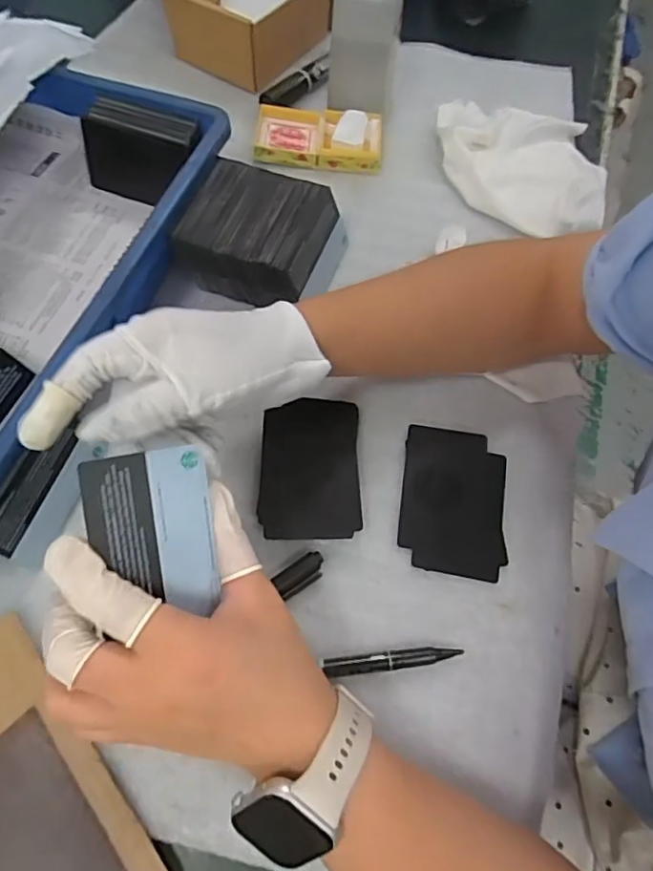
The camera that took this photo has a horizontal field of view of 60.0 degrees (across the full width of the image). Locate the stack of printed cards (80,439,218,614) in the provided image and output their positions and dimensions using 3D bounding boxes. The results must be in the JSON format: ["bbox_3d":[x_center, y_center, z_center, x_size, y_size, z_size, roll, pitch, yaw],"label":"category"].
[{"bbox_3d":[-0.076,0.044,0.251,0.053,0.004,0.073,-9,99,-30],"label":"stack of printed cards"}]

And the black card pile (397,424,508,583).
[{"bbox_3d":[0.082,0.041,0.363,0.065,0.004,0.096,8,65,2],"label":"black card pile"}]

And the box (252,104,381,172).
[{"bbox_3d":[-0.007,-0.262,0.490,0.108,0.020,0.060,6,65,1],"label":"box"}]

